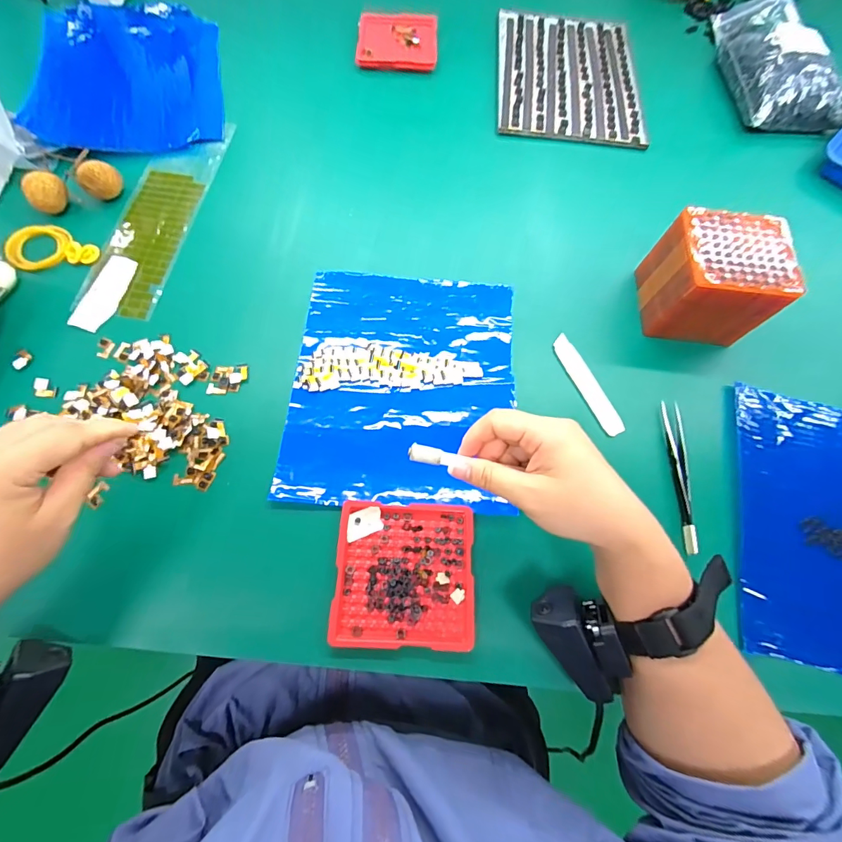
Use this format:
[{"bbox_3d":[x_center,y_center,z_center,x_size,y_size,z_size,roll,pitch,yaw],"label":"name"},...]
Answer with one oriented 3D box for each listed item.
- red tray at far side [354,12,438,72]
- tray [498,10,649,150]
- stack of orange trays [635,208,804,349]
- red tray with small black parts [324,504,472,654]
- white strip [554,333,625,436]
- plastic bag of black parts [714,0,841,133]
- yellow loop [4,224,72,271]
[{"bbox_3d":[-0.030,-0.492,0.545,0.101,0.010,0.099,2,69,-2],"label":"red tray at far side"},{"bbox_3d":[0.188,-0.447,0.543,0.174,0.006,0.240,5,69,-1],"label":"tray"},{"bbox_3d":[0.262,-0.127,0.387,0.094,0.083,0.087,6,69,-1],"label":"stack of orange trays"},{"bbox_3d":[-0.012,0.111,0.312,0.099,0.013,0.099,3,69,-2],"label":"red tray with small black parts"},{"bbox_3d":[0.150,-0.032,0.386,0.020,0.008,0.102,-22,72,-11],"label":"white strip"},{"bbox_3d":[0.446,-0.450,0.529,0.112,0.061,0.195,-4,70,-4],"label":"plastic bag of black parts"},{"bbox_3d":[-0.373,-0.176,0.411,0.055,0.011,0.058,-26,73,-12],"label":"yellow loop"}]

